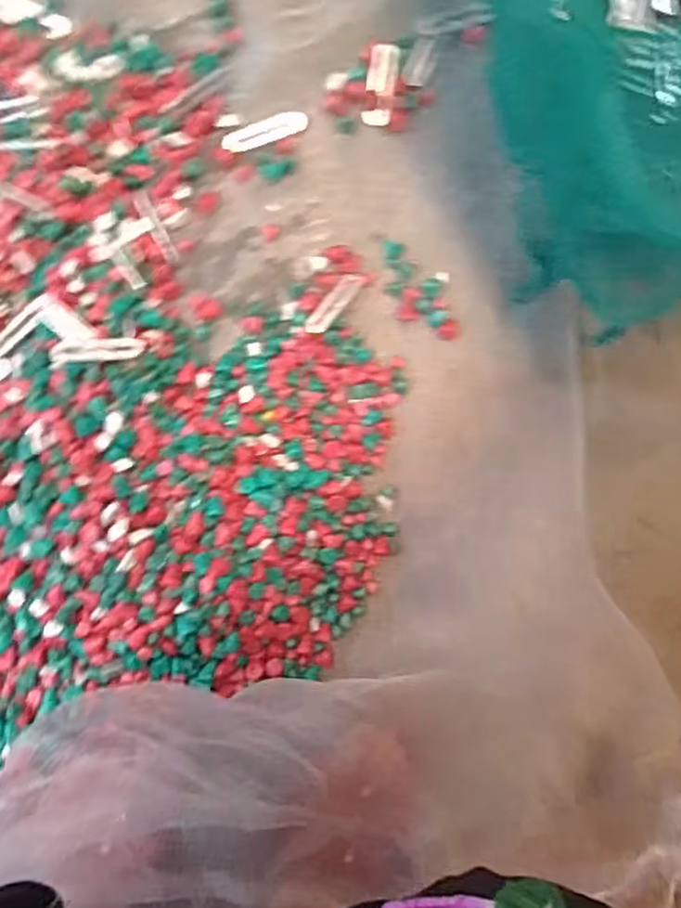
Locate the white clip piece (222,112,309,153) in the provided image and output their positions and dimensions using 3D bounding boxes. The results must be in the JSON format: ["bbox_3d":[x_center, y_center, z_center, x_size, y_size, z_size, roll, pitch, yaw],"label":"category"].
[{"bbox_3d":[-0.056,-0.240,0.508,0.065,0.010,0.015,-22,95,-4],"label":"white clip piece"}]

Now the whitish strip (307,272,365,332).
[{"bbox_3d":[-0.004,-0.114,0.516,0.014,0.004,0.058,40,76,-7],"label":"whitish strip"}]

